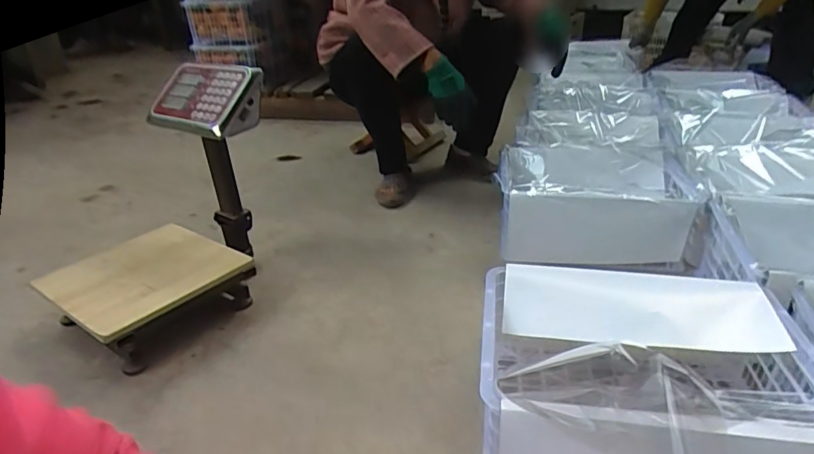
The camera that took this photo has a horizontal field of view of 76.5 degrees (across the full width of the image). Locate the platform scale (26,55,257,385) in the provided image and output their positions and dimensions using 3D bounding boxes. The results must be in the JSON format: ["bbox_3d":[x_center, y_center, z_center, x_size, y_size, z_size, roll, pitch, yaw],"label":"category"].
[{"bbox_3d":[-0.489,-0.042,1.001,0.303,0.430,0.420,17,34,31],"label":"platform scale"}]

